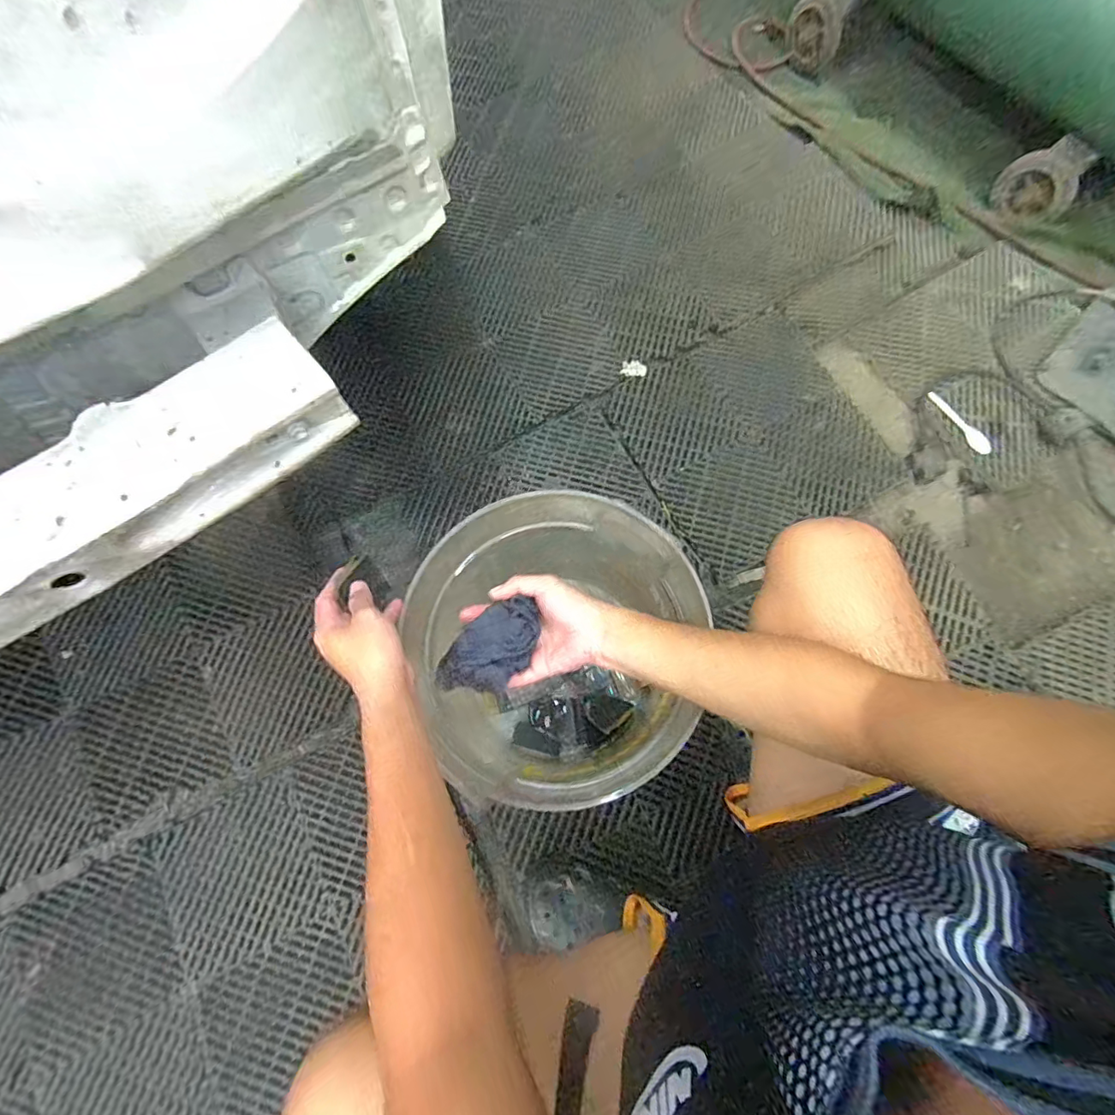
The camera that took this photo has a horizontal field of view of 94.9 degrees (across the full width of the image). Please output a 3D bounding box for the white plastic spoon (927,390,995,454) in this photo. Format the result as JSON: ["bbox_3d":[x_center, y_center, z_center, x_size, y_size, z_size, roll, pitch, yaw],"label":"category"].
[{"bbox_3d":[0.729,-0.245,0.928,0.031,0.010,0.144,-33,78,-9],"label":"white plastic spoon"}]

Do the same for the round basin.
[{"bbox_3d":[-0.001,0.112,0.644,0.304,0.278,0.303,0,73,0],"label":"round basin"}]

